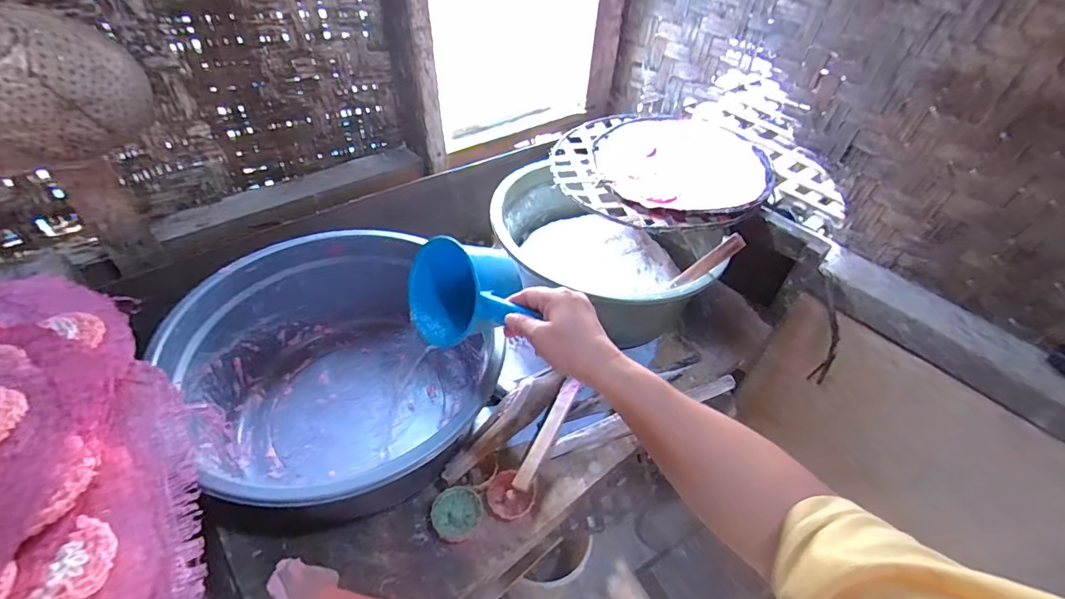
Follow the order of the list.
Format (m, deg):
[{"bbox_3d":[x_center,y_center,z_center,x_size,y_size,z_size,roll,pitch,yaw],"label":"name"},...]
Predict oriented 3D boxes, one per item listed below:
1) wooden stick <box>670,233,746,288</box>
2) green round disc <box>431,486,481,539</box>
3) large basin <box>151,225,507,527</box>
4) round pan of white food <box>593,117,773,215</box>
[{"bbox_3d":[0.271,-0.055,0.740,0.017,0.163,0.023,-32,81,-31],"label":"wooden stick"},{"bbox_3d":[-0.098,0.271,0.600,0.061,0.017,0.061,20,47,14],"label":"green round disc"},{"bbox_3d":[-0.276,0.095,0.675,0.344,0.198,0.362,3,45,-3],"label":"large basin"},{"bbox_3d":[0.295,-0.275,0.957,0.326,0.050,0.353,3,45,-3],"label":"round pan of white food"}]

